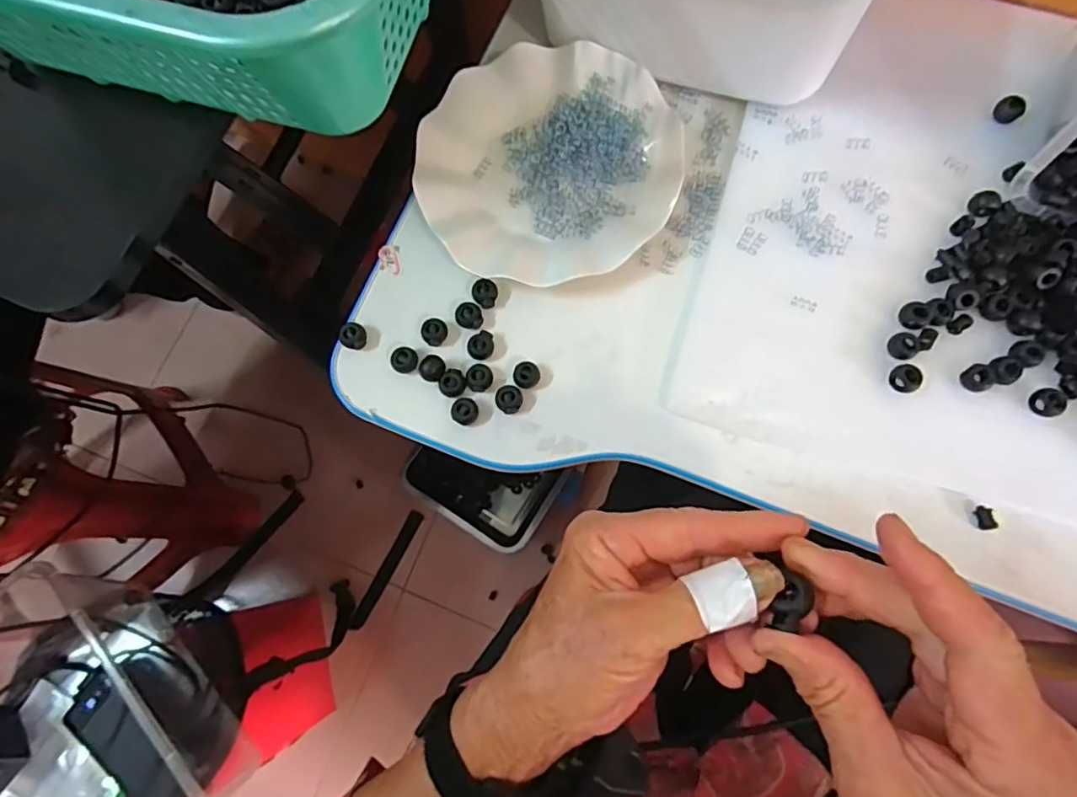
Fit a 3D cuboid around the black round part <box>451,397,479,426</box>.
[{"bbox_3d":[-0.048,0.008,0.377,0.017,0.006,0.017,0,76,2],"label":"black round part"}]

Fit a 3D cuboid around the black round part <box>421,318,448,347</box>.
[{"bbox_3d":[-0.071,-0.046,0.392,0.017,0.009,0.017,0,76,2],"label":"black round part"}]

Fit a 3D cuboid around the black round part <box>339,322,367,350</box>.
[{"bbox_3d":[-0.126,-0.043,0.392,0.017,0.010,0.017,0,76,2],"label":"black round part"}]

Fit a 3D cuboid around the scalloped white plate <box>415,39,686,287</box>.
[{"bbox_3d":[0.005,-0.168,0.406,0.177,0.020,0.175,0,76,2],"label":"scalloped white plate"}]

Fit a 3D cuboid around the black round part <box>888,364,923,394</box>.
[{"bbox_3d":[0.232,-0.012,0.364,0.017,0.010,0.018,0,76,2],"label":"black round part"}]

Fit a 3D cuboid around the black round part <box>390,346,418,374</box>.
[{"bbox_3d":[-0.091,-0.026,0.388,0.016,0.010,0.017,0,76,2],"label":"black round part"}]

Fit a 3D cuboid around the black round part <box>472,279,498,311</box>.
[{"bbox_3d":[-0.037,-0.072,0.397,0.016,0.009,0.019,11,77,5],"label":"black round part"}]

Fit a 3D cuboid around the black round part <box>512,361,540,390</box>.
[{"bbox_3d":[-0.008,-0.016,0.382,0.016,0.010,0.018,21,78,7],"label":"black round part"}]

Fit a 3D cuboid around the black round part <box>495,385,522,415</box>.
[{"bbox_3d":[-0.019,0.001,0.380,0.019,0.008,0.017,39,81,10],"label":"black round part"}]

